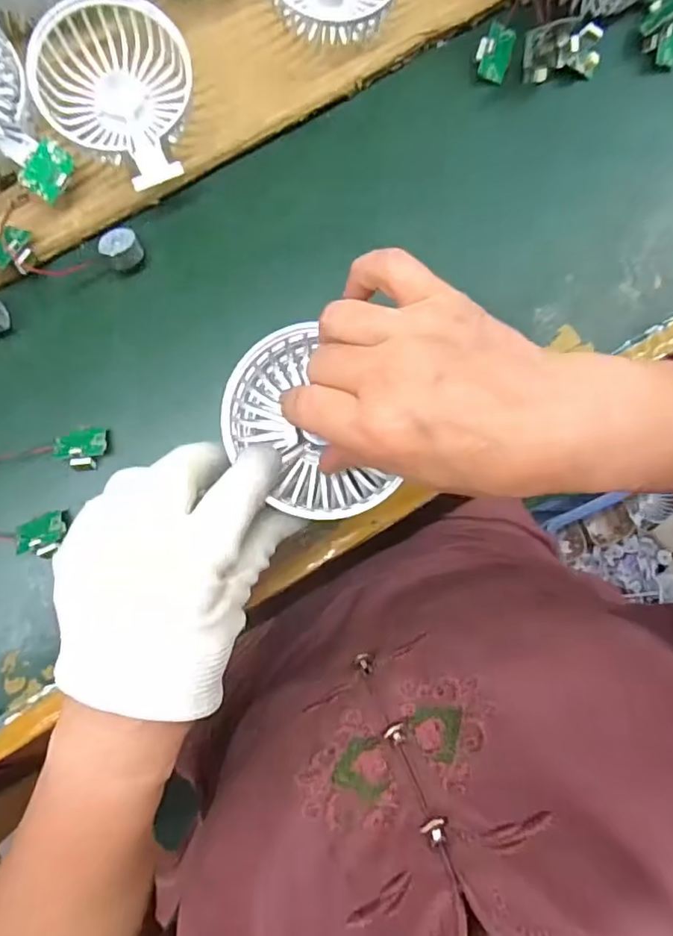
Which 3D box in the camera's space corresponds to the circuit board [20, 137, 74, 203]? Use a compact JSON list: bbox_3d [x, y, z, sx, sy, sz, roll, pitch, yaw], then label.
[{"bbox_3d":[-0.165,-0.171,0.320,0.021,0.006,0.030,30,91,-42],"label":"circuit board"}]

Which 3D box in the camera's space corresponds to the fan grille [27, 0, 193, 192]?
[{"bbox_3d":[-0.128,-0.217,0.327,0.084,0.038,0.104,-12,86,-4],"label":"fan grille"}]

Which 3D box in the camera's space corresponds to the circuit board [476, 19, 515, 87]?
[{"bbox_3d":[0.105,-0.275,0.369,0.022,0.004,0.035,11,99,-10],"label":"circuit board"}]

